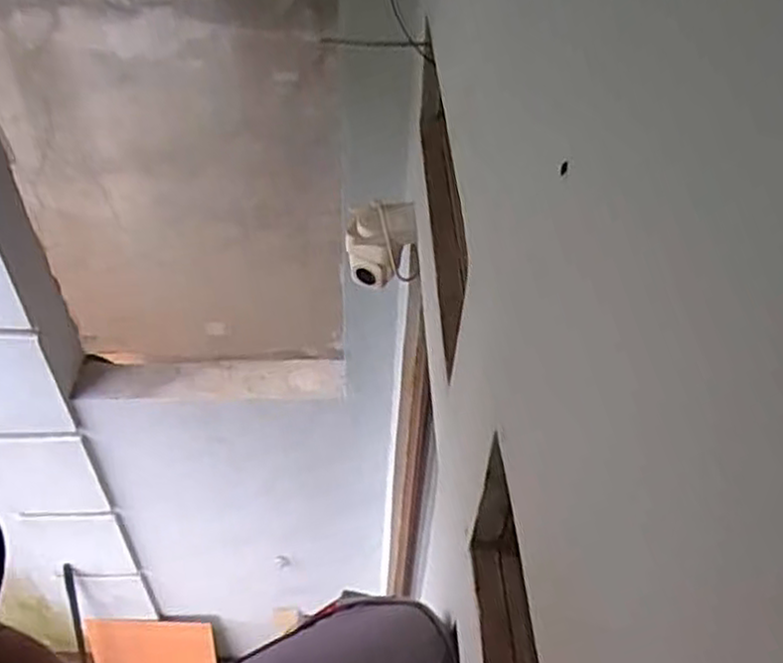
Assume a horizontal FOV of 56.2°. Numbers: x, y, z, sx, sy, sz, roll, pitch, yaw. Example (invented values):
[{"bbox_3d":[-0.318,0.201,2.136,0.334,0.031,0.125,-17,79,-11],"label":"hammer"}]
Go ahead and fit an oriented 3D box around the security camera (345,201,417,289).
[{"bbox_3d":[-0.015,-0.120,1.086,0.104,0.123,0.070,-3,45,-6],"label":"security camera"}]

